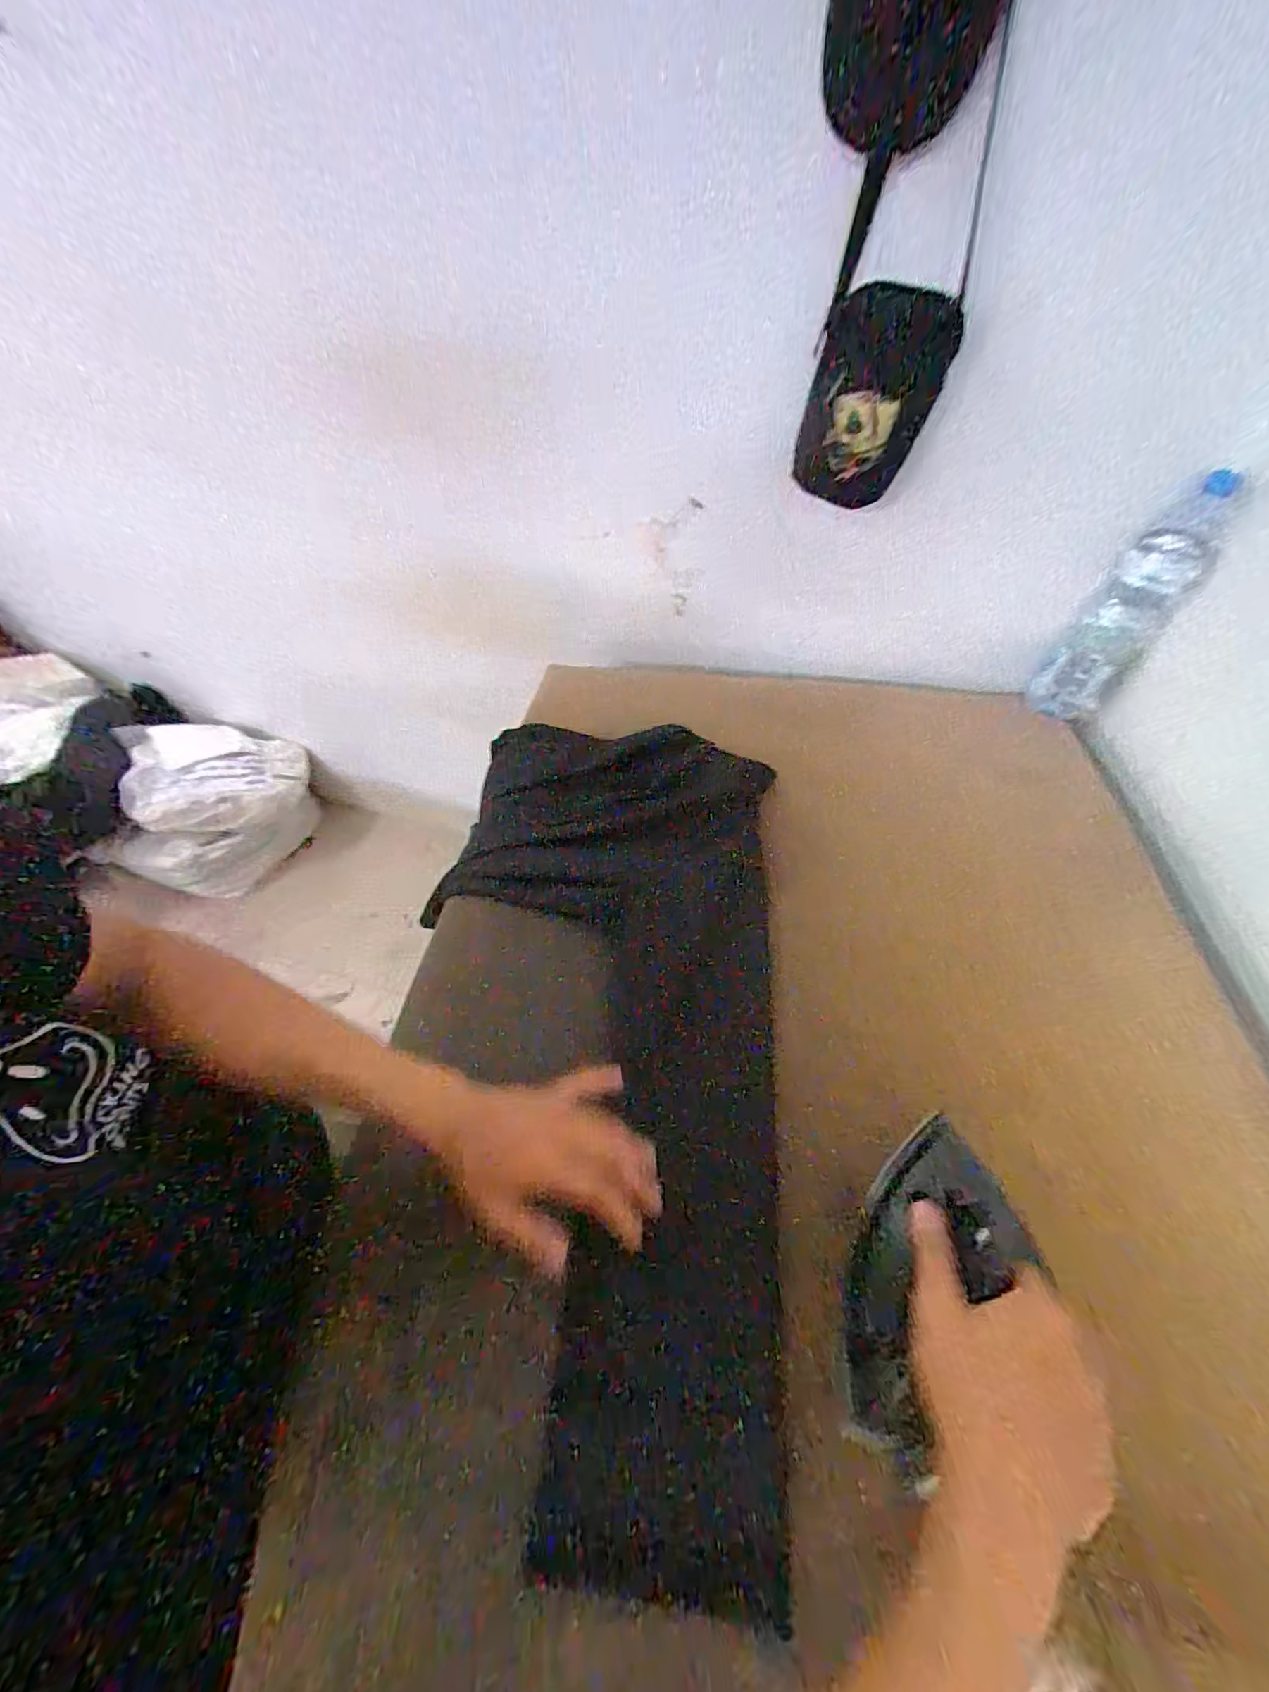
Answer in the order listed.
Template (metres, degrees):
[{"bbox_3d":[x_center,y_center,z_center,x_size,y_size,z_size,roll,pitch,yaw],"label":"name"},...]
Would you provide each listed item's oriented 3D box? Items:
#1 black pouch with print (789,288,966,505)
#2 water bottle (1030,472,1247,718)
[{"bbox_3d":[0.295,-0.541,0.694,0.163,0.221,0.042,-2,59,-6],"label":"black pouch with print"},{"bbox_3d":[0.677,-0.325,0.778,0.084,0.304,0.083,-5,51,-2],"label":"water bottle"}]

